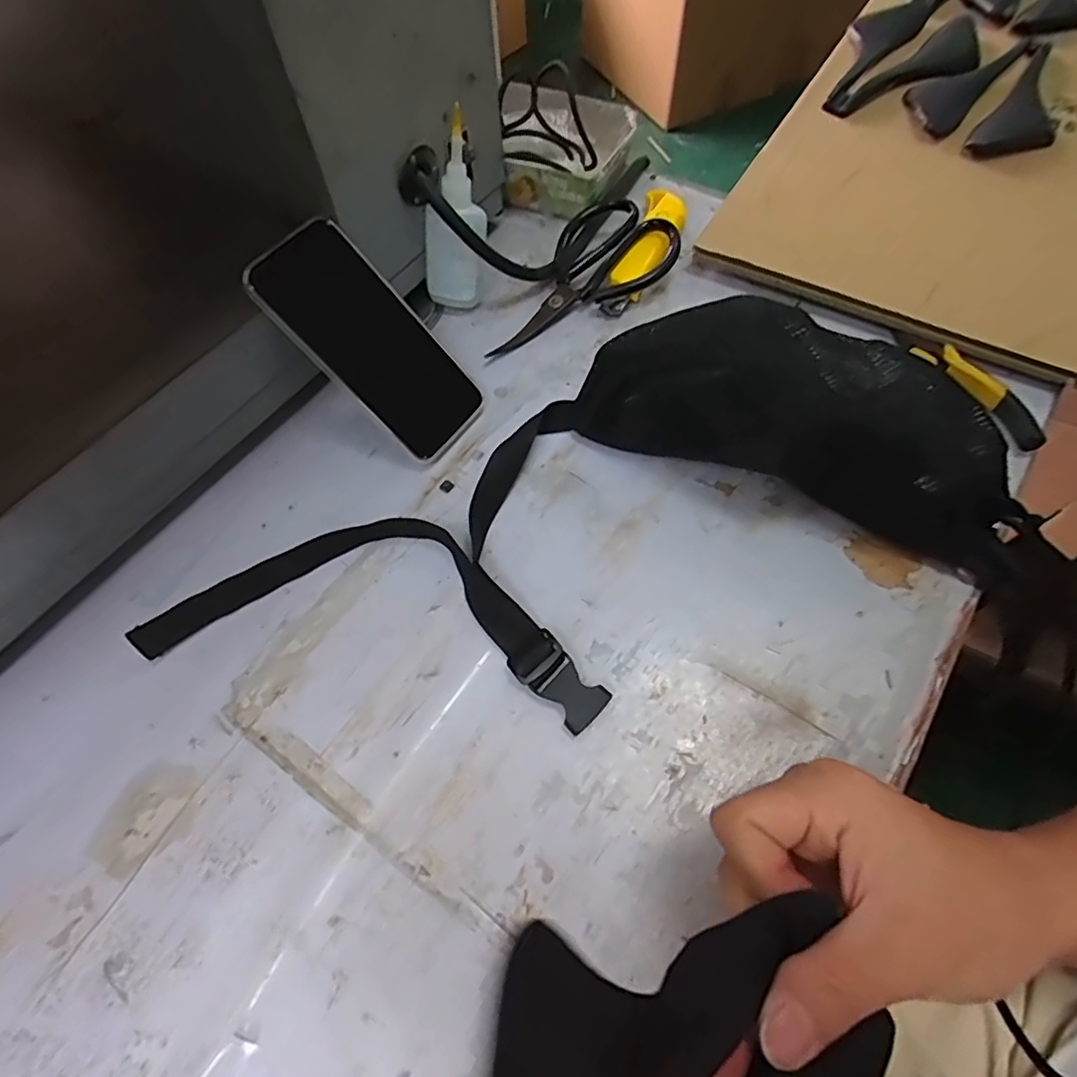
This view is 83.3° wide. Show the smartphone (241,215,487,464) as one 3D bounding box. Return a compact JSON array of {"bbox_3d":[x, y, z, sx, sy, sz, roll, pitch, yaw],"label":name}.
[{"bbox_3d":[-0.112,-0.136,0.423,0.165,0.014,0.086,47,63,-21],"label":"smartphone"}]

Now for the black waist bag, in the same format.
[{"bbox_3d":[0.024,-0.019,0.372,0.517,0.076,0.219,-18,61,-6],"label":"black waist bag"}]

